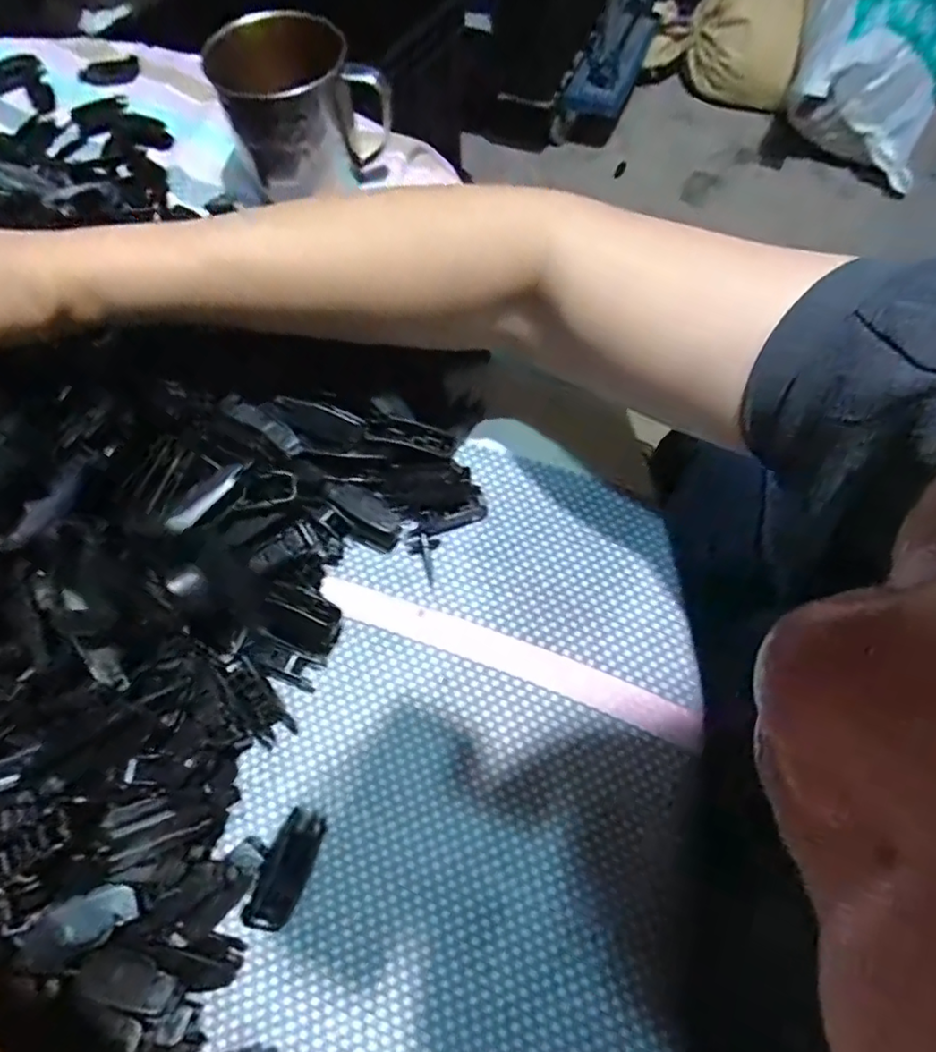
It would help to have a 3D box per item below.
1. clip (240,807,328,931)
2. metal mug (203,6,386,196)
[{"bbox_3d":[-0.083,0.155,0.273,0.021,0.011,0.047,17,67,10],"label":"clip"},{"bbox_3d":[-0.115,-0.289,0.420,0.097,0.096,0.079,-33,68,-12],"label":"metal mug"}]

